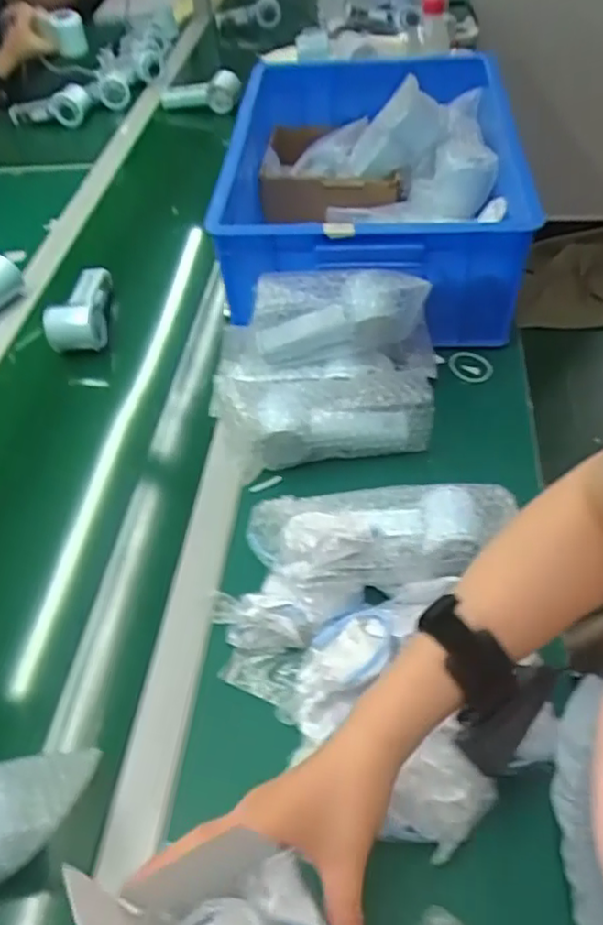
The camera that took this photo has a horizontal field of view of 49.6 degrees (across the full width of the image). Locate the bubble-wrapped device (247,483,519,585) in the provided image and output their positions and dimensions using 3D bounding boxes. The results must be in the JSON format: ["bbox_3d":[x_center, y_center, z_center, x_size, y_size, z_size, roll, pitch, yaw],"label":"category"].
[{"bbox_3d":[0.067,0.063,0.563,0.228,0.049,0.092,-2,50,2],"label":"bubble-wrapped device"}]

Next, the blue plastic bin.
[{"bbox_3d":[0.093,-0.388,0.867,0.333,0.147,0.528,-1,50,3],"label":"blue plastic bin"}]

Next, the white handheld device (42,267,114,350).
[{"bbox_3d":[-0.283,-0.199,0.831,0.061,0.052,0.131,-4,49,0],"label":"white handheld device"}]

